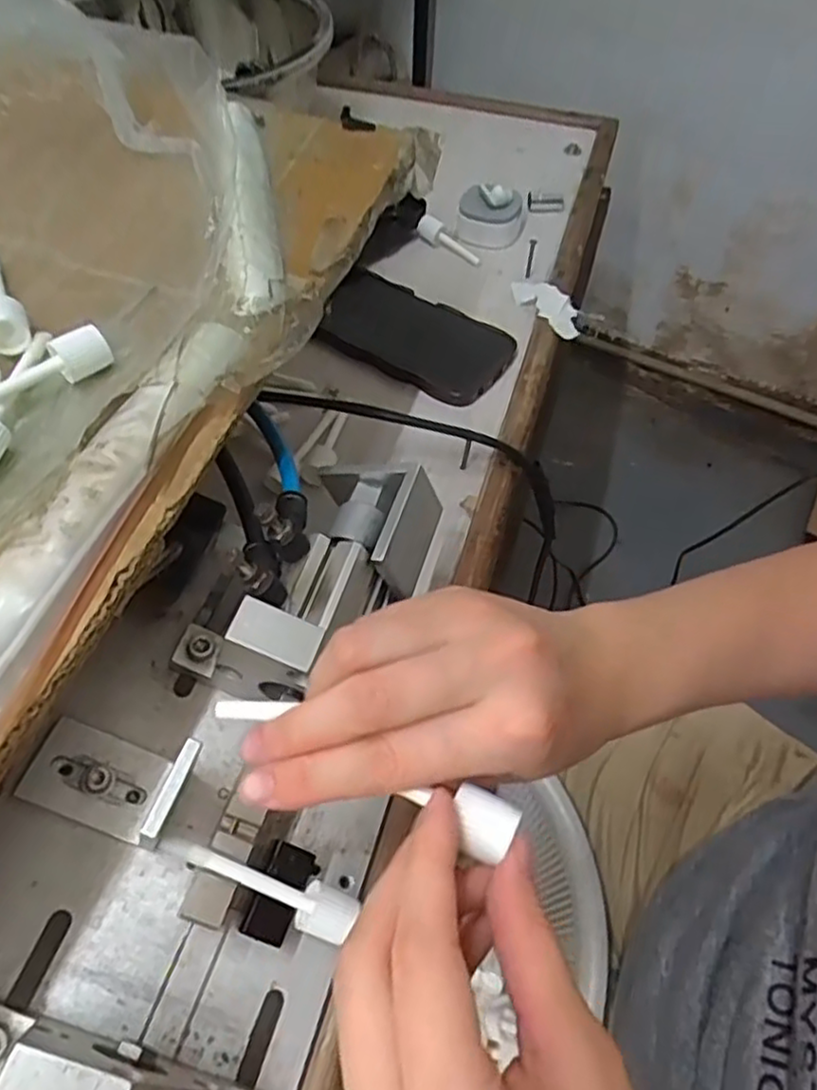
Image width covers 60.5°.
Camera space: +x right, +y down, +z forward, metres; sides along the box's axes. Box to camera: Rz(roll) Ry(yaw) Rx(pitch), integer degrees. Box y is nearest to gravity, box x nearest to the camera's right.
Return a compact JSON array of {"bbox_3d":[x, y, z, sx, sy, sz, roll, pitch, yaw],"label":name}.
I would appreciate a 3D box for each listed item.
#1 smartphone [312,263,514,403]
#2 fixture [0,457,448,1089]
[{"bbox_3d":[0.001,-0.161,0.544,0.155,0.014,0.082,30,61,18],"label":"smartphone"},{"bbox_3d":[-0.088,0.121,0.286,0.131,0.110,0.378,18,58,11],"label":"fixture"}]

